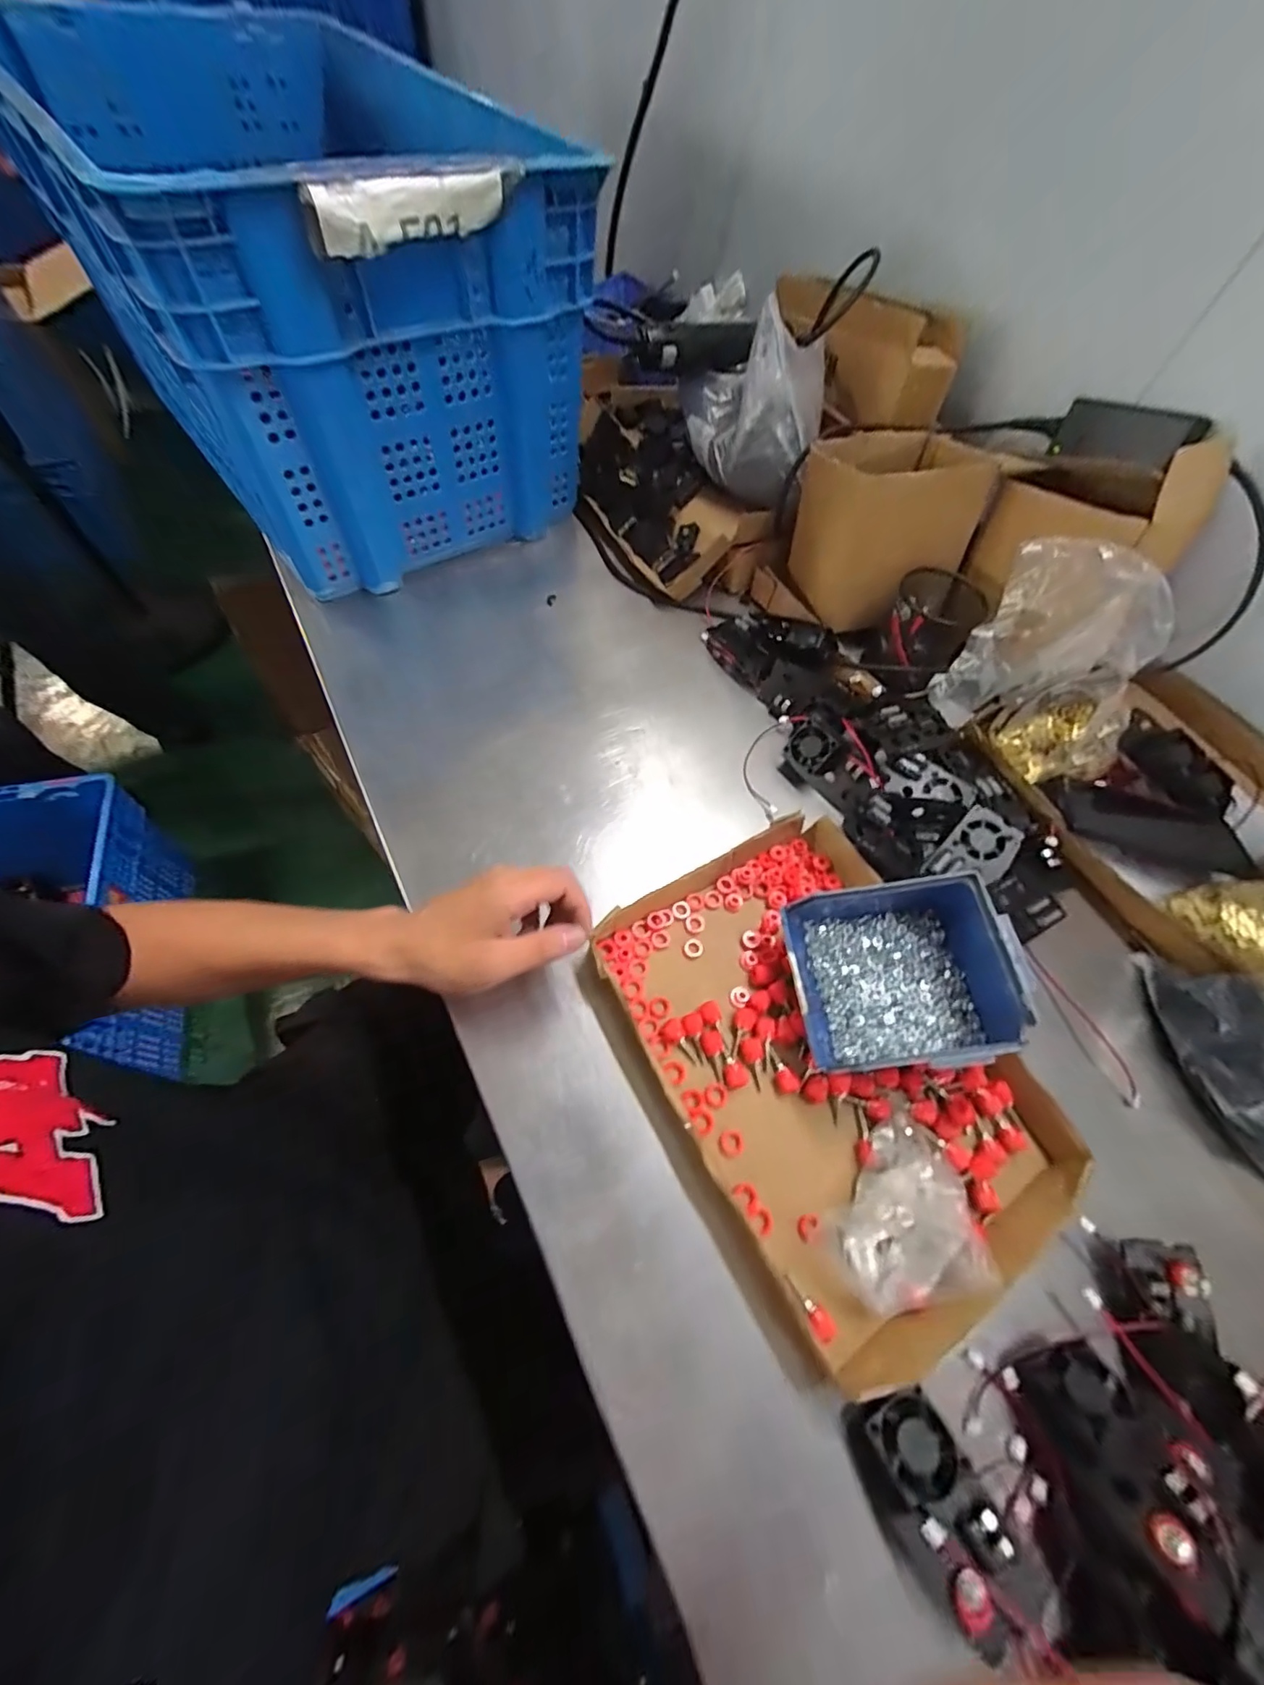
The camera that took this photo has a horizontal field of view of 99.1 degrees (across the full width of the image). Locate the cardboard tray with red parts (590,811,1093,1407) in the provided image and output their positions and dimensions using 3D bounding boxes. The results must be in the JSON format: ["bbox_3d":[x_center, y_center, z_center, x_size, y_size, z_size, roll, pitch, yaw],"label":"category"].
[{"bbox_3d":[0.143,0.150,0.398,0.245,0.032,0.319,-26,66,-17],"label":"cardboard tray with red parts"}]

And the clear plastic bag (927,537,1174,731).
[{"bbox_3d":[0.401,-0.195,0.516,0.154,0.169,0.058,3,61,-2],"label":"clear plastic bag"}]

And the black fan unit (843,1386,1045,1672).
[{"bbox_3d":[0.164,0.357,0.287,0.055,0.023,0.094,-27,66,-17],"label":"black fan unit"}]

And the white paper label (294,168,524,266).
[{"bbox_3d":[-0.158,-0.468,0.401,0.159,0.040,0.026,-22,65,-17],"label":"white paper label"}]

